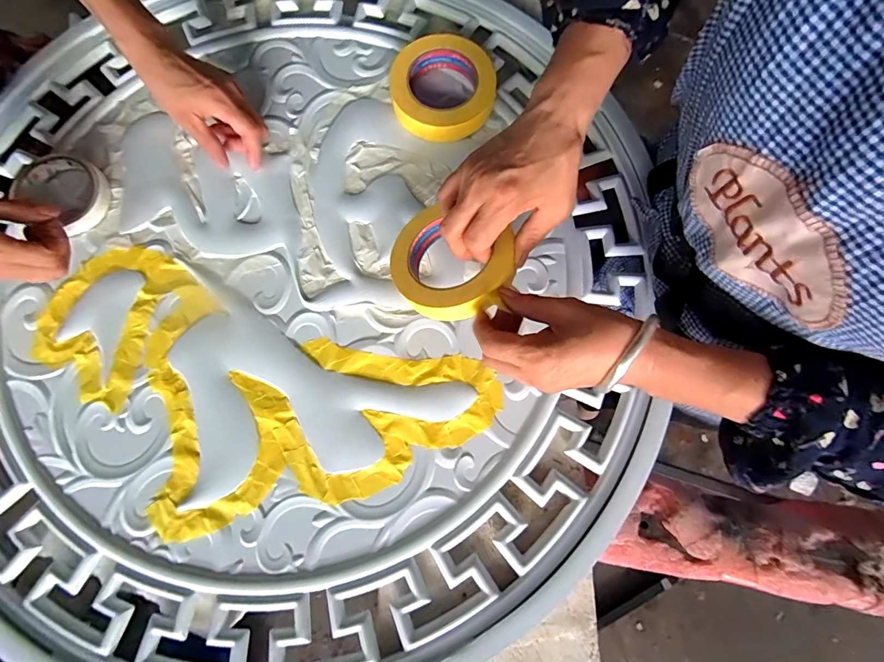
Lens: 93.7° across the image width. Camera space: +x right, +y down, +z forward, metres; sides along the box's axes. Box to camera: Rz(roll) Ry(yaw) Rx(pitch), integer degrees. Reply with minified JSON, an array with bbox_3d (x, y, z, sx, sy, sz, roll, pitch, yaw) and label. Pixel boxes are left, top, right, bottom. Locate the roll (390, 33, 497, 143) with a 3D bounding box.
[{"bbox_3d":[0.001,-0.269,0.463,0.111,0.033,0.117,0,76,1],"label":"roll"}]

